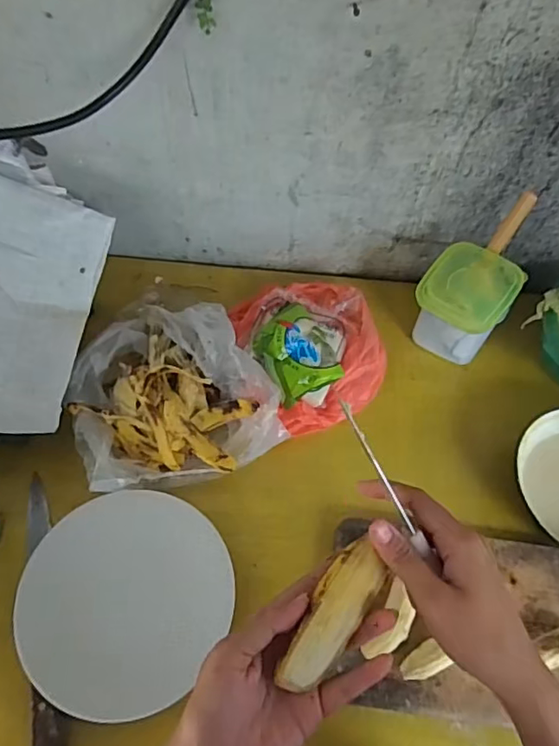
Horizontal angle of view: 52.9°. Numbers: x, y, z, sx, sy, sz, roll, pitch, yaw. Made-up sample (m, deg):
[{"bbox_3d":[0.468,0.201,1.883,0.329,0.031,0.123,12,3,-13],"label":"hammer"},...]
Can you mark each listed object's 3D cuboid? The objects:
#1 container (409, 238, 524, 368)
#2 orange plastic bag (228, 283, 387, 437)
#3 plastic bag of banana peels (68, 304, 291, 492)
[{"bbox_3d":[0.213,-0.080,0.668,0.095,0.118,0.085,34,66,14],"label":"container"},{"bbox_3d":[0.042,-0.040,0.670,0.163,0.063,0.192,-23,66,-14],"label":"orange plastic bag"},{"bbox_3d":[-0.127,0.008,0.612,0.205,0.088,0.216,-18,65,-12],"label":"plastic bag of banana peels"}]

